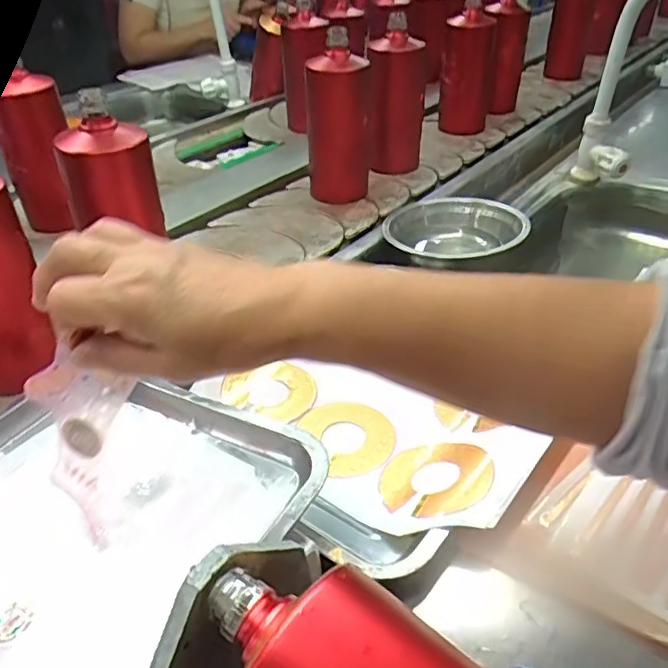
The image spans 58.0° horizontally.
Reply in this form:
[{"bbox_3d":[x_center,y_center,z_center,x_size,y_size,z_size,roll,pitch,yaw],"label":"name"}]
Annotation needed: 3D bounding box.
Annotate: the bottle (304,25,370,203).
[{"bbox_3d":[0.005,-0.296,0.826,0.087,0.198,0.065,-2,35,-5],"label":"bottle"}]

